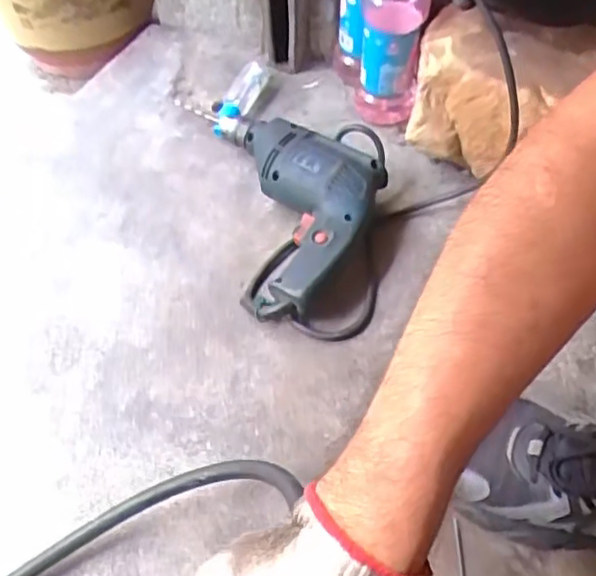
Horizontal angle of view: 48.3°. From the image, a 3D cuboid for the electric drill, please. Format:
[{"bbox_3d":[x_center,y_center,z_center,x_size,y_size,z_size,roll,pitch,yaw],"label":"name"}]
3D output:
[{"bbox_3d":[-0.012,-0.128,0.713,0.182,0.083,0.351,-18,56,-11],"label":"electric drill"}]

